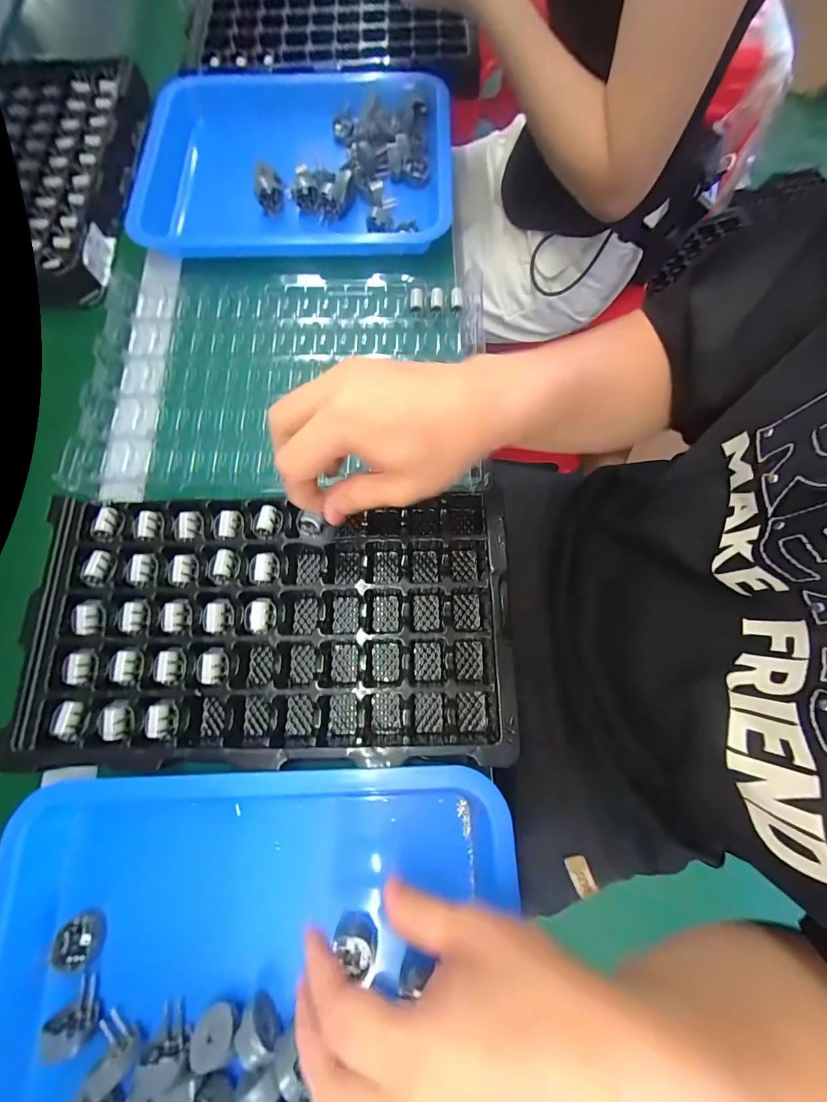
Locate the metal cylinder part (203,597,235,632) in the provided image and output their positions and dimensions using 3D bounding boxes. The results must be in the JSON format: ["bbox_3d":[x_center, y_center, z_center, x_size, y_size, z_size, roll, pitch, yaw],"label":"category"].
[{"bbox_3d":[-0.153,0.050,0.301,0.021,0.013,0.025,0,76,3],"label":"metal cylinder part"}]

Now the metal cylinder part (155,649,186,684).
[{"bbox_3d":[-0.185,0.087,0.290,0.019,0.014,0.024,-1,76,3],"label":"metal cylinder part"}]

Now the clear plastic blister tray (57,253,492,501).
[{"bbox_3d":[-0.117,-0.163,0.361,0.360,0.019,0.256,3,74,2],"label":"clear plastic blister tray"}]

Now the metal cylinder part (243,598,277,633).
[{"bbox_3d":[-0.121,0.051,0.306,0.023,0.022,0.026,4,76,4],"label":"metal cylinder part"}]

